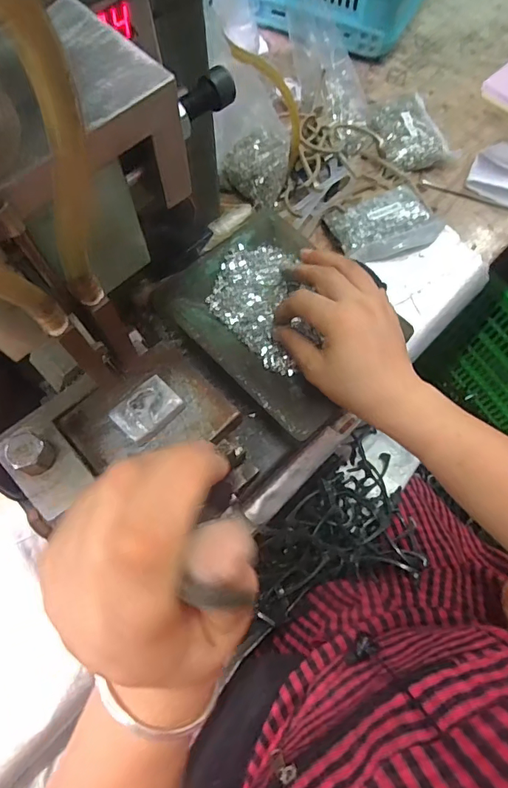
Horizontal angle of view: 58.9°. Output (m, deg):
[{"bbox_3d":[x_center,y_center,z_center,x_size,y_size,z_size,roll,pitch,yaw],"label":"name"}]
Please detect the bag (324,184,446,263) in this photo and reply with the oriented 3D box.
[{"bbox_3d":[0.166,-0.212,0.564,0.140,0.042,0.086,-29,73,-9],"label":"bag"}]

